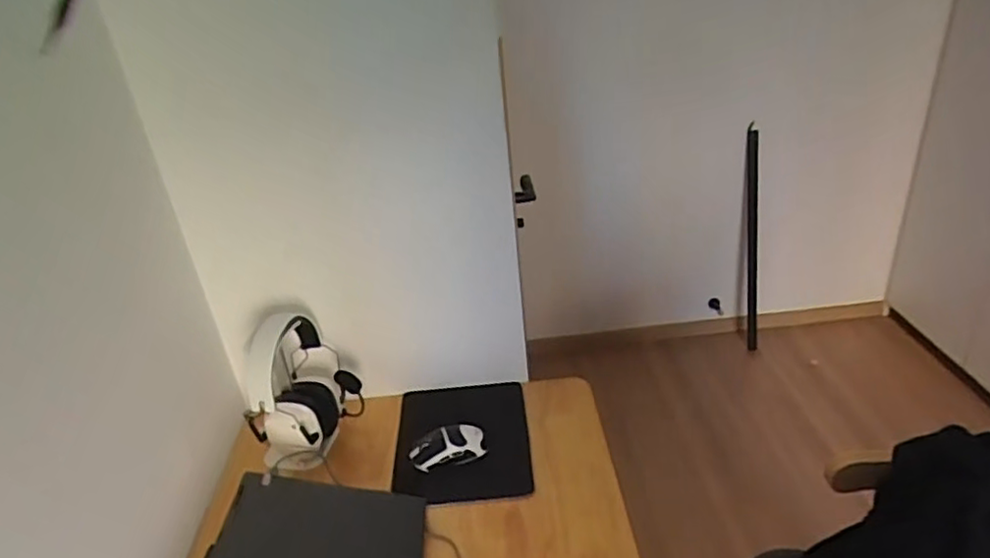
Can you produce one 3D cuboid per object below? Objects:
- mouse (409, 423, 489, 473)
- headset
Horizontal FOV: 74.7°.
[{"bbox_3d":[-0.076,0.259,1.015,0.119,0.039,0.063,-10,30,-8],"label":"mouse"},{"bbox_3d":[-0.304,0.168,1.020,0.110,0.218,0.183,13,34,29],"label":"headset"}]

